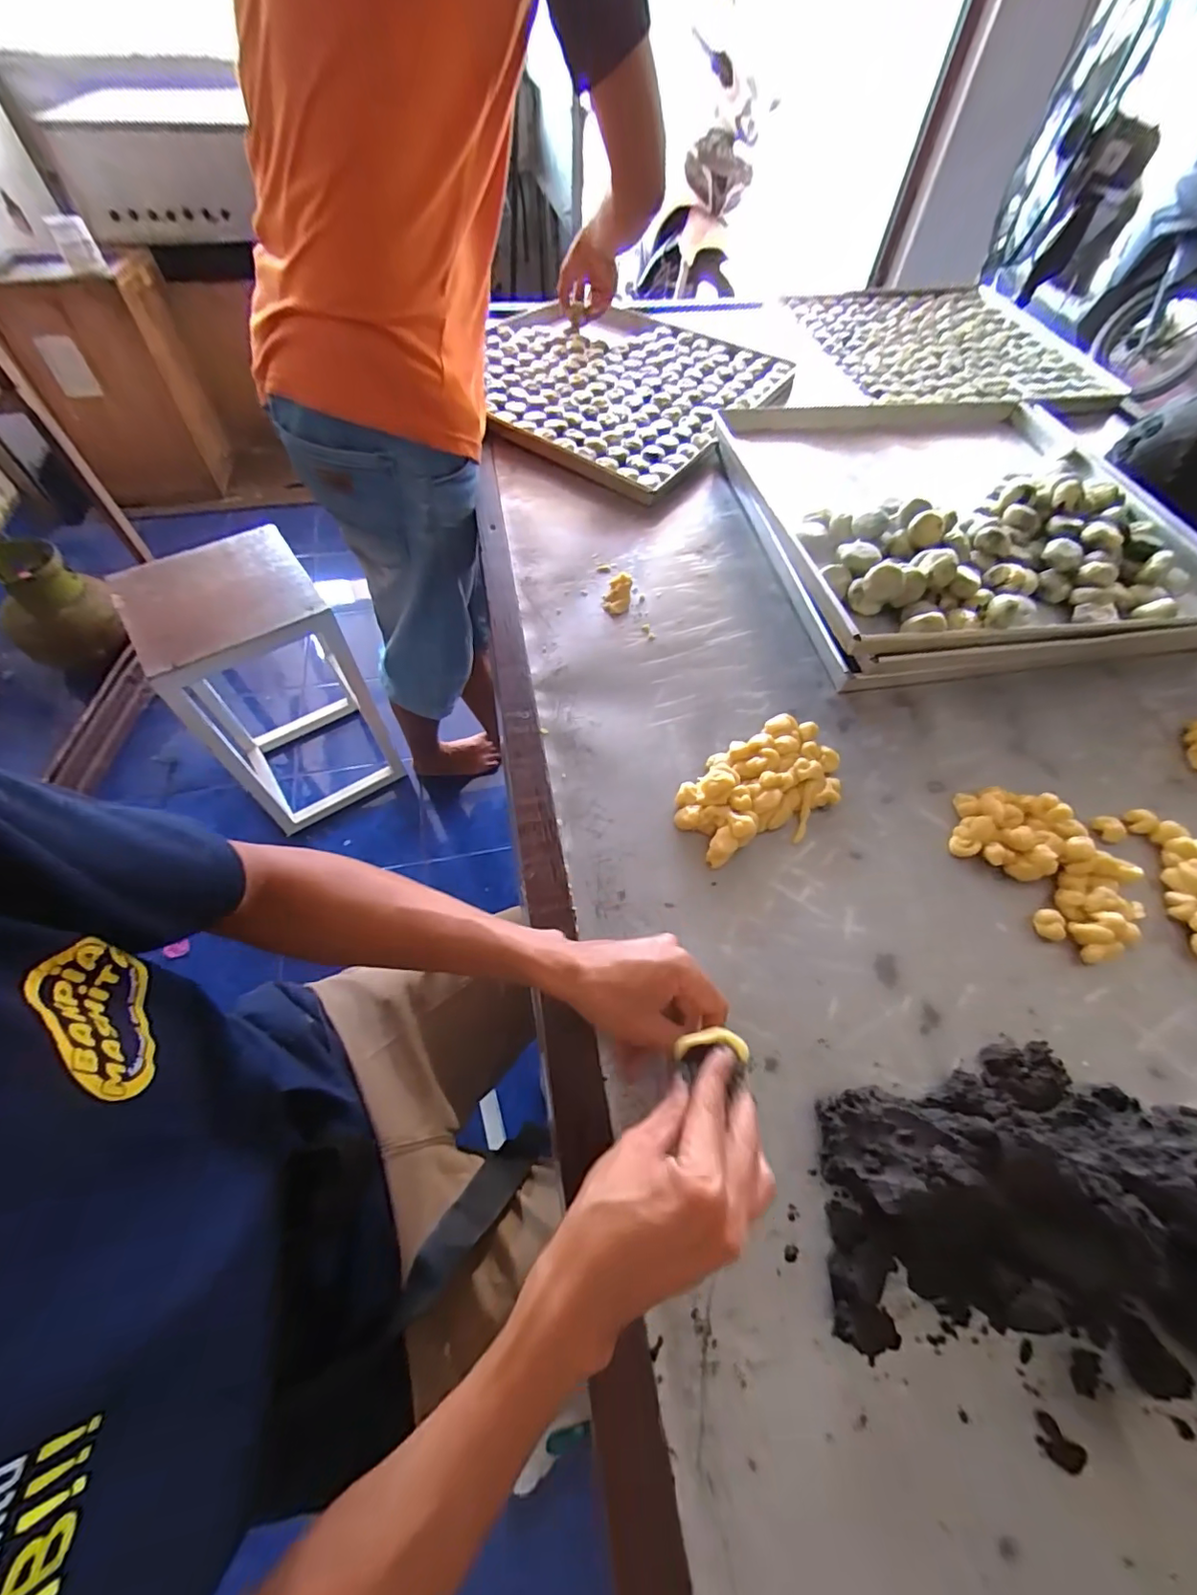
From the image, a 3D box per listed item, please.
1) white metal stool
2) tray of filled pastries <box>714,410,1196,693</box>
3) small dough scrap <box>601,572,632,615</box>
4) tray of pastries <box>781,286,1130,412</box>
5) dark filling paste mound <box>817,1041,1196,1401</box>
[{"bbox_3d":[-0.698,-0.230,1.207,0.303,0.563,0.338,-32,65,-20],"label":"white metal stool"},{"bbox_3d":[0.460,-0.393,0.729,0.516,0.102,0.540,-7,59,-6],"label":"tray of filled pastries"},{"bbox_3d":[0.024,-0.253,0.678,0.033,0.025,0.050,7,58,2],"label":"small dough scrap"},{"bbox_3d":[0.677,-0.931,1.103,0.494,0.030,0.510,-3,59,-4],"label":"tray of pastries"},{"bbox_3d":[0.304,0.259,0.336,0.305,0.077,0.202,9,59,3],"label":"dark filling paste mound"}]

